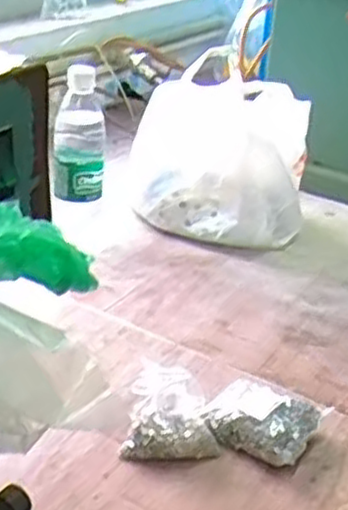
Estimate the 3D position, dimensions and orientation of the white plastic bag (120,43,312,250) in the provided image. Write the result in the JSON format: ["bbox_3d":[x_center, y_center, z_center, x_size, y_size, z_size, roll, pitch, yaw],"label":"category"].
[{"bbox_3d":[0.059,-0.122,0.983,0.233,0.215,0.124,2,29,-3],"label":"white plastic bag"}]

